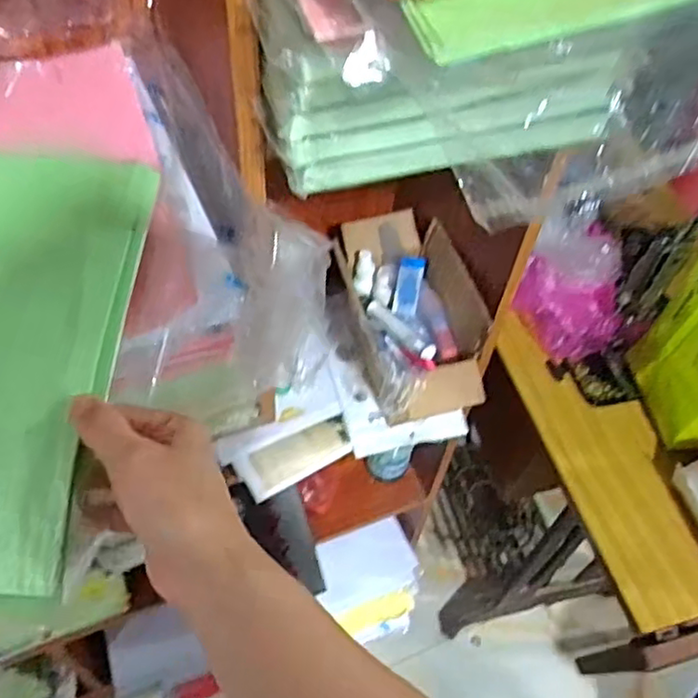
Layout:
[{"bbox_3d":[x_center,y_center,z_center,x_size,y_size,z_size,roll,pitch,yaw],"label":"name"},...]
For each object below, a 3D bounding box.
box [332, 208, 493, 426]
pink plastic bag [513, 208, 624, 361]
[{"bbox_3d":[0.064,-0.029,0.780,0.131,0.138,0.246,-12,55,-14],"label":"box"},{"bbox_3d":[0.286,-0.076,0.840,0.107,0.117,0.139,-30,61,-24],"label":"pink plastic bag"}]

